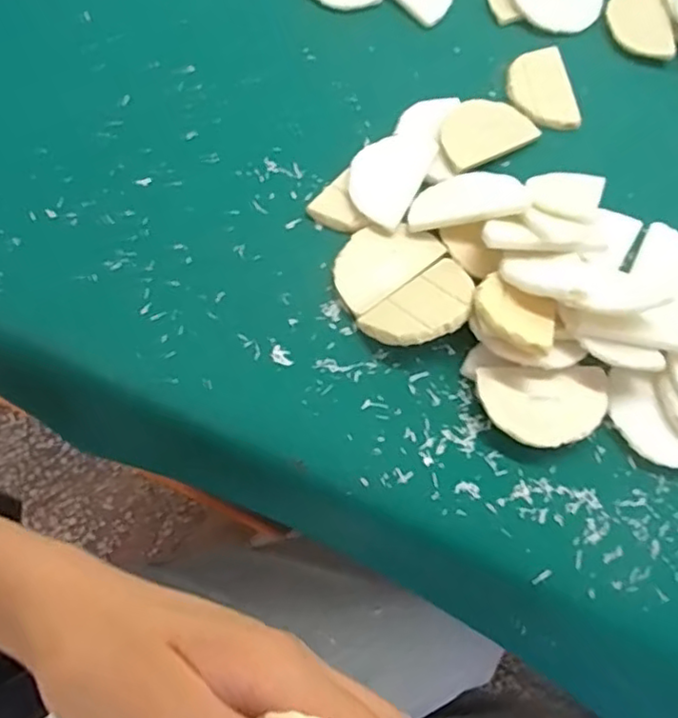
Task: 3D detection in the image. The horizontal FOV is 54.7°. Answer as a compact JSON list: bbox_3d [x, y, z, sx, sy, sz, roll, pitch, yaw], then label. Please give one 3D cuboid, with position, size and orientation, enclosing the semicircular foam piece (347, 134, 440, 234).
[{"bbox_3d":[0.030,-0.114,0.410,0.043,0.007,0.070,25,68,8],"label":"semicircular foam piece"}]

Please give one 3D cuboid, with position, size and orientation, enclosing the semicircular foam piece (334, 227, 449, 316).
[{"bbox_3d":[0.024,-0.058,0.386,0.065,0.006,0.042,-36,73,-16],"label":"semicircular foam piece"}]

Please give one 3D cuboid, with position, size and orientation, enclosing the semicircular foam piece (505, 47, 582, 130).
[{"bbox_3d":[0.138,-0.185,0.450,0.042,0.005,0.068,-5,67,-5],"label":"semicircular foam piece"}]

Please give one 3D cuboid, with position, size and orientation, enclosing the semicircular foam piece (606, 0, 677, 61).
[{"bbox_3d":[0.218,-0.251,0.479,0.044,0.011,0.075,0,67,-3],"label":"semicircular foam piece"}]

